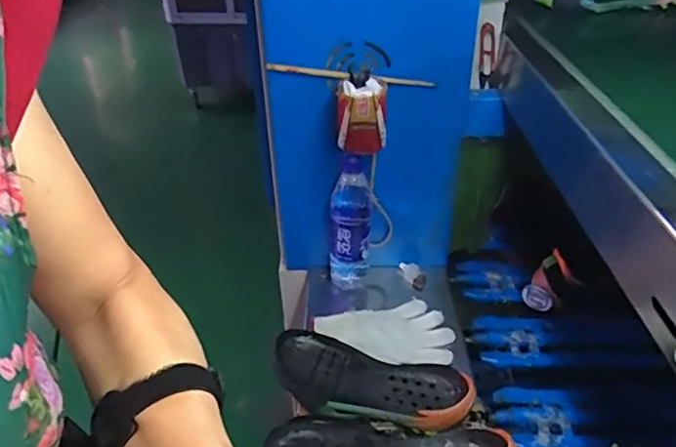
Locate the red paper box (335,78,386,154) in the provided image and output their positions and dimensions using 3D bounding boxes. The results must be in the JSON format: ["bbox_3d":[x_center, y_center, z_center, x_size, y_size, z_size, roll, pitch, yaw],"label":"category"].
[{"bbox_3d":[0.032,-0.145,0.742,0.065,0.089,0.061,-1,34,0],"label":"red paper box"}]

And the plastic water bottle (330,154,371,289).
[{"bbox_3d":[0.018,0.003,0.856,0.065,0.221,0.057,1,34,3],"label":"plastic water bottle"}]

